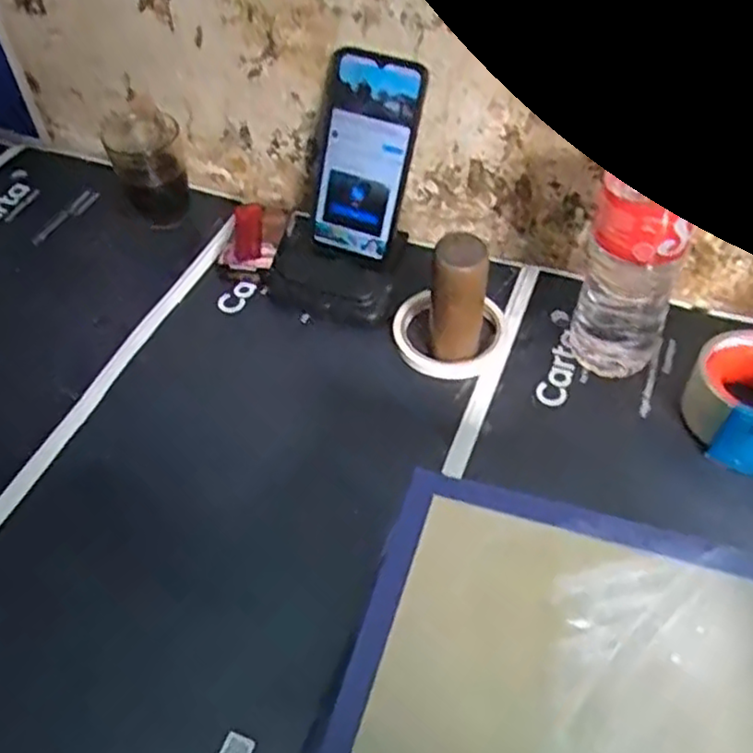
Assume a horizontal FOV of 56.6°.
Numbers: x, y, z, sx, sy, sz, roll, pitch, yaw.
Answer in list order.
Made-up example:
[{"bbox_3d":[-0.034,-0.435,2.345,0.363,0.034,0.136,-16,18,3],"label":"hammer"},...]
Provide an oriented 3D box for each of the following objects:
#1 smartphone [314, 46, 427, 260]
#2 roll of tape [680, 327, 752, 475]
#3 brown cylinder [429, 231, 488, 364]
[{"bbox_3d":[-0.010,-0.191,0.612,0.078,0.165,0.017,23,26,19],"label":"smartphone"},{"bbox_3d":[0.274,0.017,0.509,0.089,0.057,0.105,30,57,23],"label":"roll of tape"},{"bbox_3d":[0.063,-0.052,0.541,0.042,0.110,0.048,8,51,8],"label":"brown cylinder"}]

